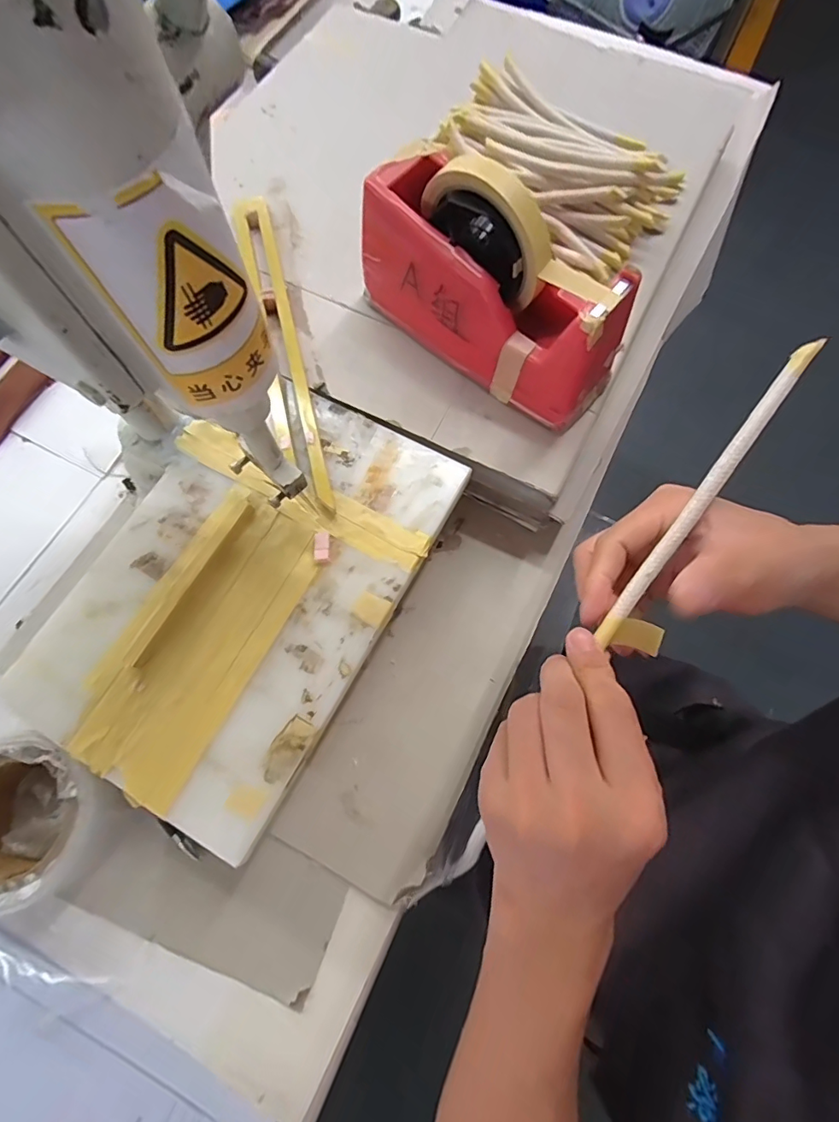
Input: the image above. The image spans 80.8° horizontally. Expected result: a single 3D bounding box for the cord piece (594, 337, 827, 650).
[{"bbox_3d":[0.152,-0.038,0.257,0.010,0.010,0.191,36,90,10],"label":"cord piece"}]

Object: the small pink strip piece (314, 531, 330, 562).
[{"bbox_3d":[-0.068,-0.010,0.345,0.011,0.004,0.021,-3,71,-2],"label":"small pink strip piece"}]

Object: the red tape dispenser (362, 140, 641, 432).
[{"bbox_3d":[0.050,-0.192,0.343,0.197,0.121,0.064,36,74,10],"label":"red tape dispenser"}]

